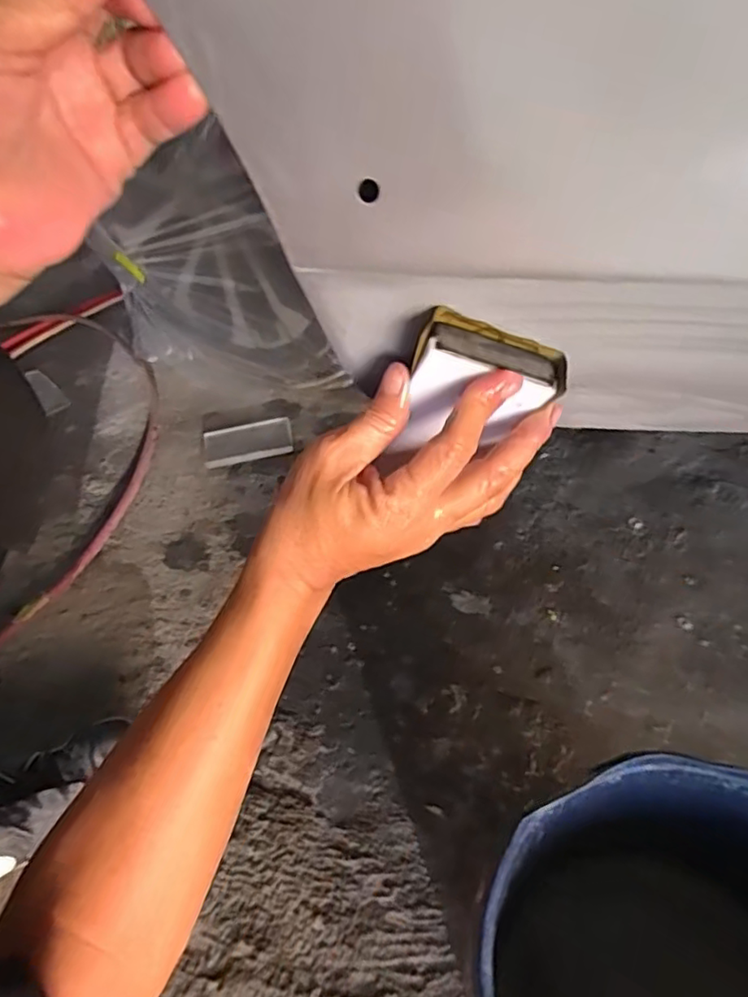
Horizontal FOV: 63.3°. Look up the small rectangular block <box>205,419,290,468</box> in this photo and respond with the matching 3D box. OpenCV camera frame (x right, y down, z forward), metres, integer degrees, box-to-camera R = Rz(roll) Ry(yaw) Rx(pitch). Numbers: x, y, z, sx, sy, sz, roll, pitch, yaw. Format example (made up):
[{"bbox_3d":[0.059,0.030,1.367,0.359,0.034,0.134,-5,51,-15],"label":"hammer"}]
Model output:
[{"bbox_3d":[-0.198,-0.087,0.948,0.138,0.017,0.082,-7,44,0],"label":"small rectangular block"}]

